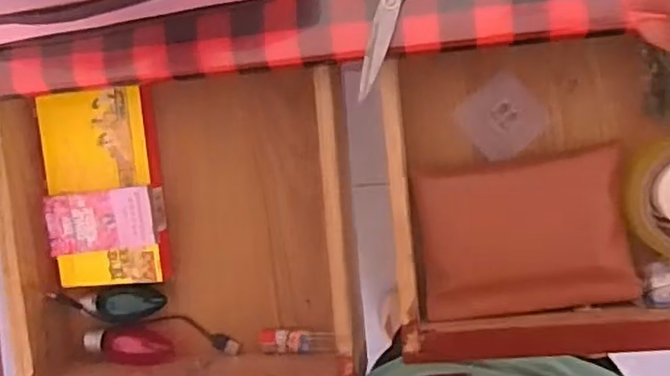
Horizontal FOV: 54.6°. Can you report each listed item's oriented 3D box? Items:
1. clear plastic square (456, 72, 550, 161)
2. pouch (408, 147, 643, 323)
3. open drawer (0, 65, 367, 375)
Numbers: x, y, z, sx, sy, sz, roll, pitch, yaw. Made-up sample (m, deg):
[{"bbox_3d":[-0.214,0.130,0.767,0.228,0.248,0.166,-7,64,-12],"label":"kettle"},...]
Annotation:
[{"bbox_3d":[0.146,-0.061,0.563,0.062,0.007,0.063,45,96,6],"label":"clear plastic square"},{"bbox_3d":[0.158,0.040,0.541,0.166,0.026,0.121,-7,89,8],"label":"pouch"},{"bbox_3d":[-0.134,0.047,0.581,0.290,0.094,0.283,-3,89,7],"label":"open drawer"}]

